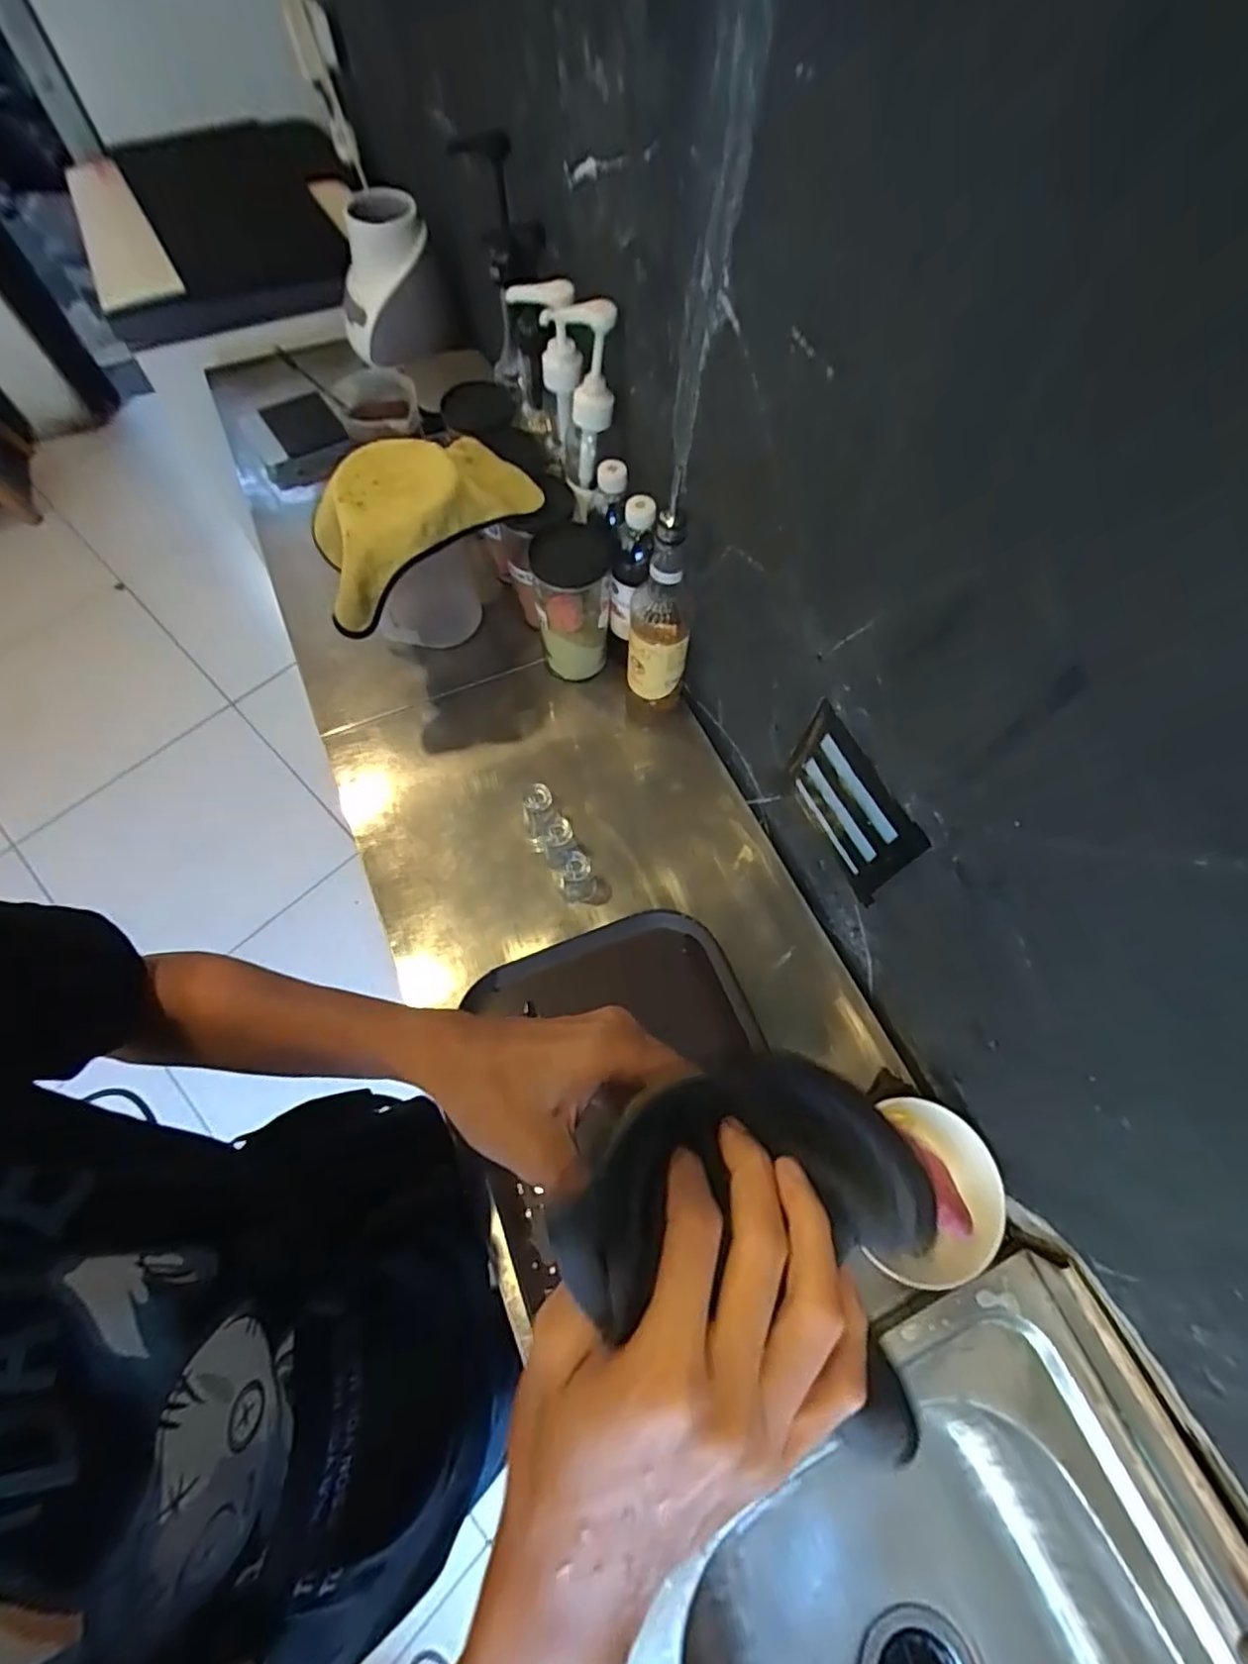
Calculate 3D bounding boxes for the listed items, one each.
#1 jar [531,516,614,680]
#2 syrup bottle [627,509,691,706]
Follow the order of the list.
[{"bbox_3d":[-0.064,-0.285,0.800,0.093,0.173,0.099,-2,67,-2],"label":"jar"},{"bbox_3d":[0.039,-0.246,0.739,0.077,0.282,0.080,3,67,1],"label":"syrup bottle"}]

